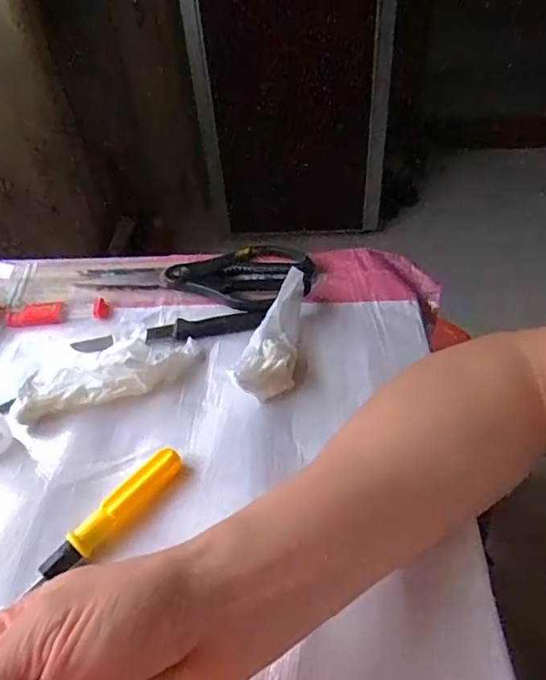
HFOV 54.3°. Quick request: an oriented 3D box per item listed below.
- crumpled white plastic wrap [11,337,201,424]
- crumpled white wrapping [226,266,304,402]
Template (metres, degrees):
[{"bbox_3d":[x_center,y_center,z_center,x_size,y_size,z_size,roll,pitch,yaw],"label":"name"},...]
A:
[{"bbox_3d":[-0.121,0.025,0.395,0.136,0.027,0.044,-22,47,-18],"label":"crumpled white plastic wrap"},{"bbox_3d":[0.006,-0.001,0.409,0.038,0.036,0.124,13,47,17],"label":"crumpled white wrapping"}]

